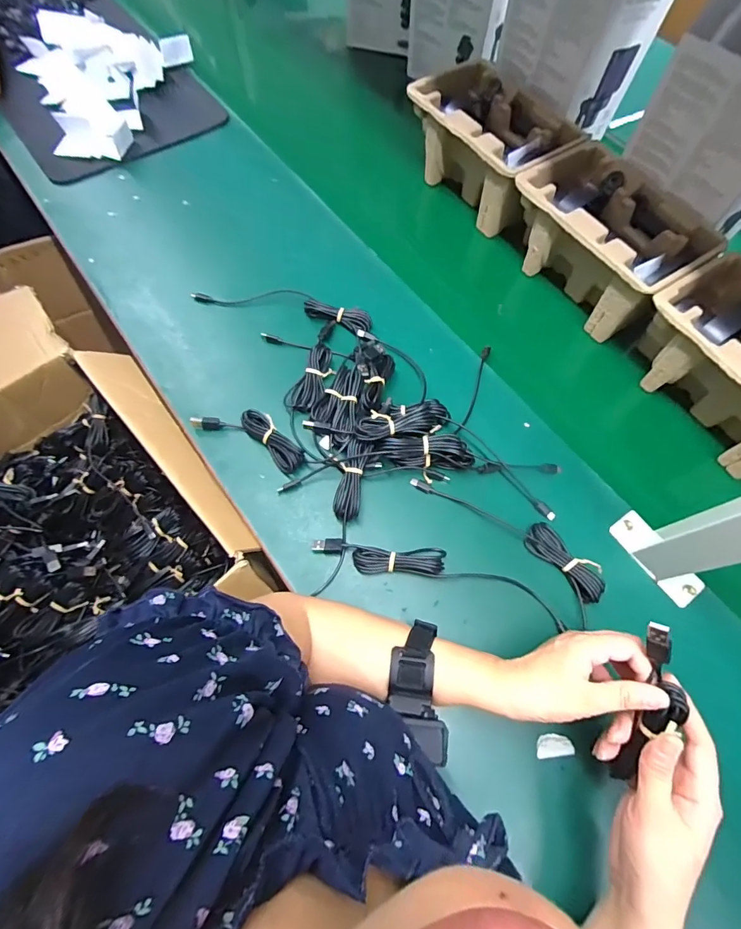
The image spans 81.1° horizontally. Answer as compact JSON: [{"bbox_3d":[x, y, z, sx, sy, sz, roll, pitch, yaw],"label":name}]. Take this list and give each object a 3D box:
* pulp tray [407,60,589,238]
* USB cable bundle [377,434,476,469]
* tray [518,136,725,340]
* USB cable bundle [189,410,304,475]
[{"bbox_3d":[0.167,-0.469,0.643,0.152,0.101,0.248,-37,73,-15],"label":"pulp tray"},{"bbox_3d":[0.062,-0.013,0.480,0.105,0.035,0.031,-1,67,-2],"label":"USB cable bundle"},{"bbox_3d":[0.300,-0.293,0.573,0.151,0.099,0.238,-33,72,-14],"label":"tray"},{"bbox_3d":[-0.133,-0.036,0.490,0.130,0.024,0.045,25,69,9],"label":"USB cable bundle"}]

